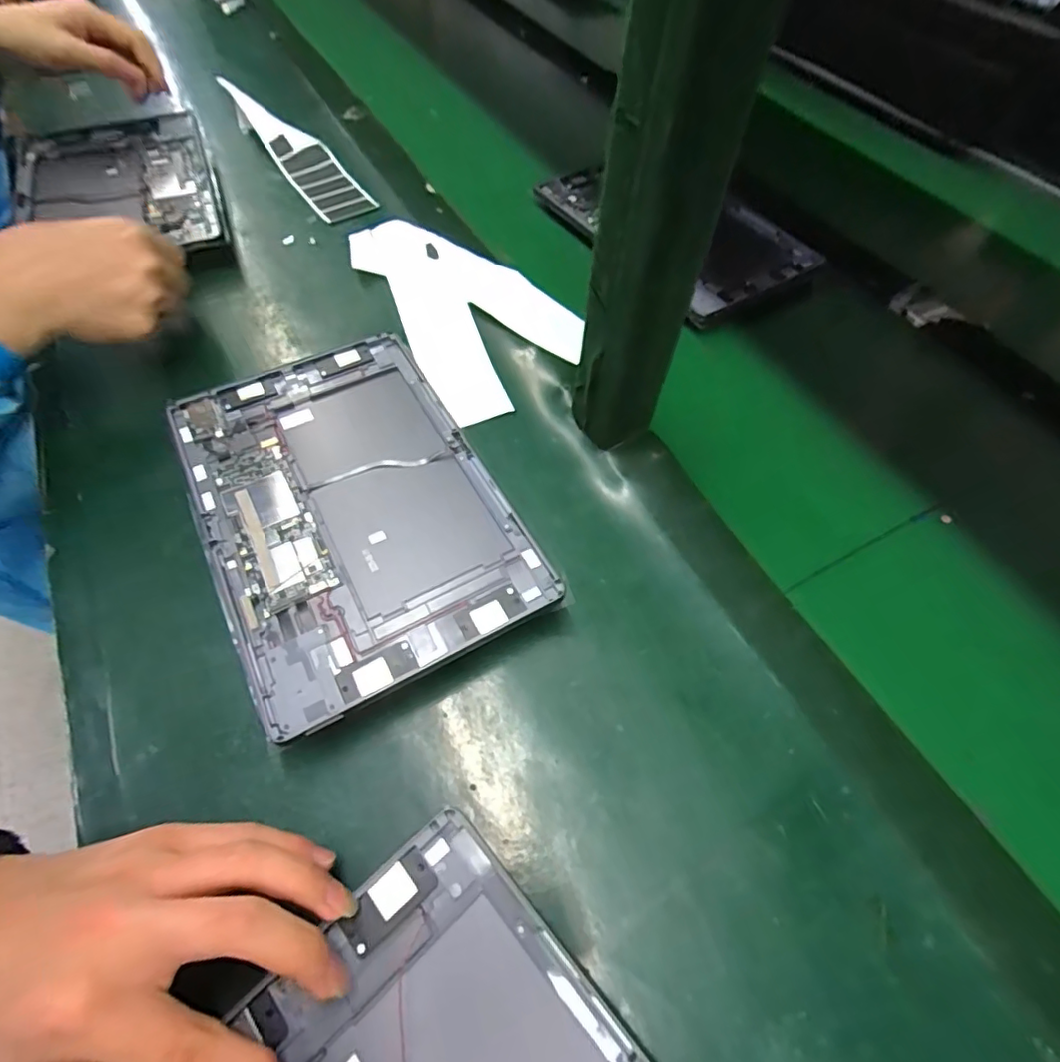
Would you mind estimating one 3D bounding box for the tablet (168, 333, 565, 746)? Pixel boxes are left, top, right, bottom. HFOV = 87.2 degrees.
[{"bbox_3d":[-0.112,-0.021,0.347,0.165,0.008,0.250,-25,63,-17],"label":"tablet"}]

